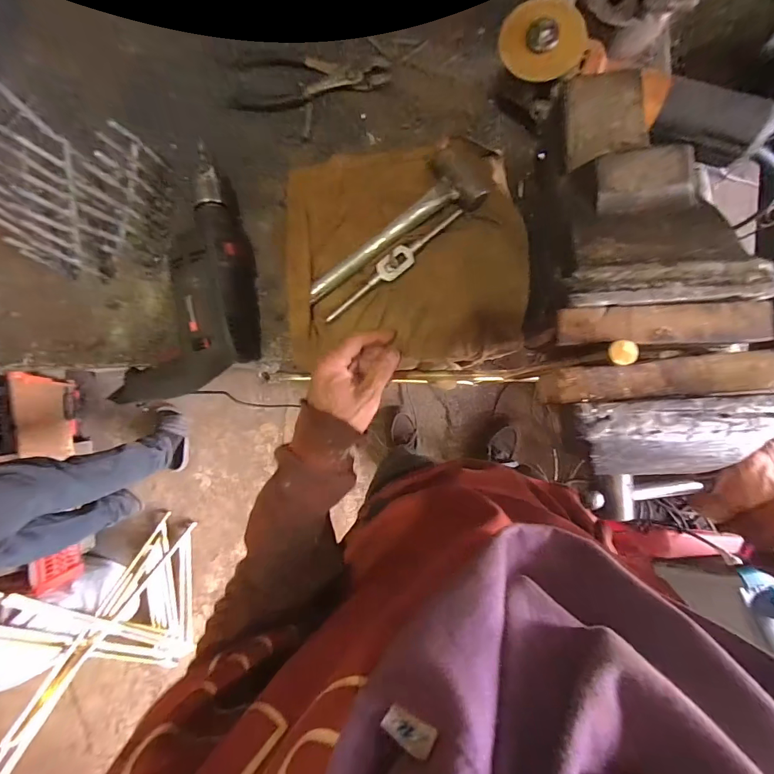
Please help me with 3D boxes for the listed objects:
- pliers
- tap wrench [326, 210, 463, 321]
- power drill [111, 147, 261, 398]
[{"bbox_3d":[-0.098,-0.383,0.472,0.201,0.012,0.059,4,91,6],"label":"pliers"},{"bbox_3d":[0.007,-0.147,0.453,0.200,0.008,0.027,-37,87,5],"label":"tap wrench"},{"bbox_3d":[-0.269,-0.137,0.466,0.204,0.083,0.296,-7,90,6],"label":"power drill"}]

